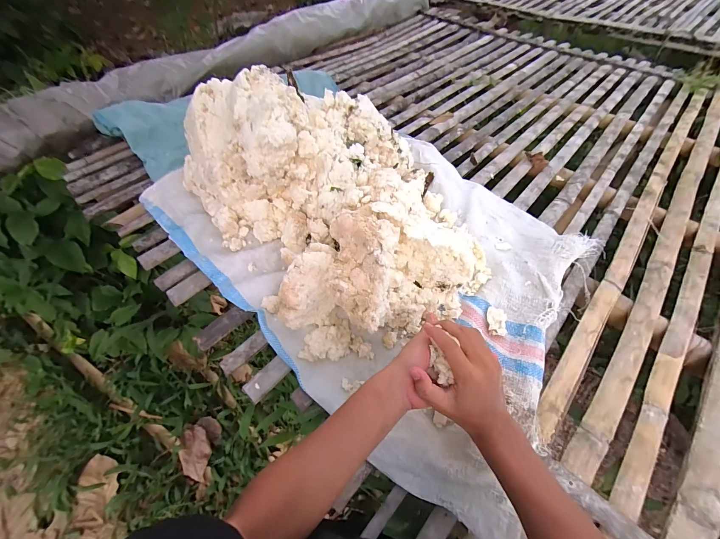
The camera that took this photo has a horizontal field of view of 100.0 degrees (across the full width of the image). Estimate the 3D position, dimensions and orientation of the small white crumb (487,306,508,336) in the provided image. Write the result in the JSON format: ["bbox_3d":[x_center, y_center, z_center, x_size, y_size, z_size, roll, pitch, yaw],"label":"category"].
[{"bbox_3d":[0.264,0.098,0.581,0.036,0.014,0.058,13,56,10],"label":"small white crumb"}]

